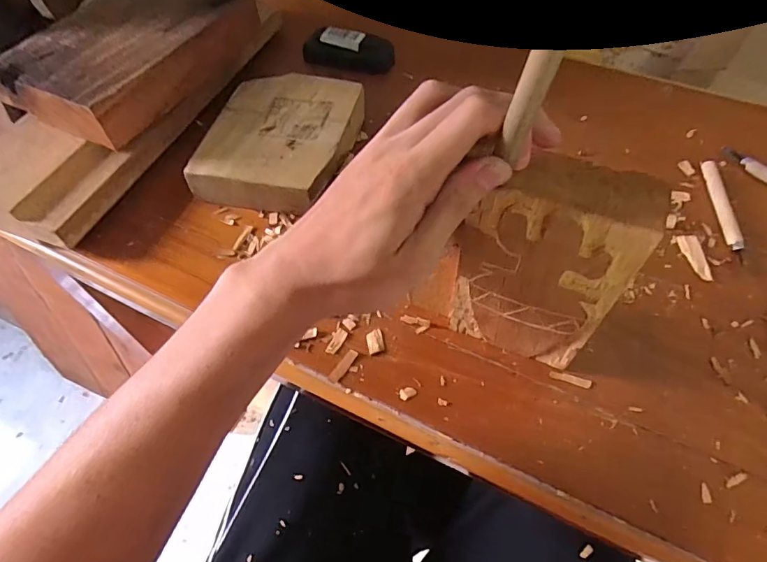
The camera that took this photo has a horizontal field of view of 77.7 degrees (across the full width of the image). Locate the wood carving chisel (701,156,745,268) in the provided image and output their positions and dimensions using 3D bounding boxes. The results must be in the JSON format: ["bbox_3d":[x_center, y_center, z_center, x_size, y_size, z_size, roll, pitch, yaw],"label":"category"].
[{"bbox_3d":[0.312,-0.067,0.438,0.013,0.010,0.116,6,57,5],"label":"wood carving chisel"}]

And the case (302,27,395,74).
[{"bbox_3d":[-0.040,-0.272,0.563,0.104,0.033,0.034,11,57,8],"label":"case"}]

